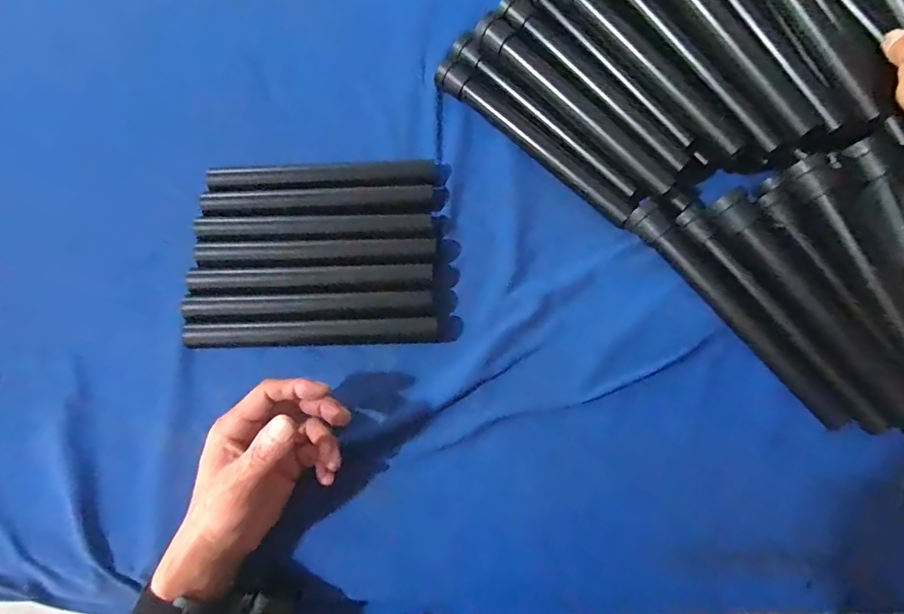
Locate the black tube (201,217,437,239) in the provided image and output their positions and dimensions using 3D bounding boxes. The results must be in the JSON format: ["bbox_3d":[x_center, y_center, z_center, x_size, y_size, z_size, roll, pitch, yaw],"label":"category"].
[{"bbox_3d":[-0.128,-0.077,0.451,0.216,0.019,0.023,-3,73,-1],"label":"black tube"}]

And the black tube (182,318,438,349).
[{"bbox_3d":[-0.123,0.020,0.423,0.214,0.018,0.020,-4,73,-2],"label":"black tube"}]

